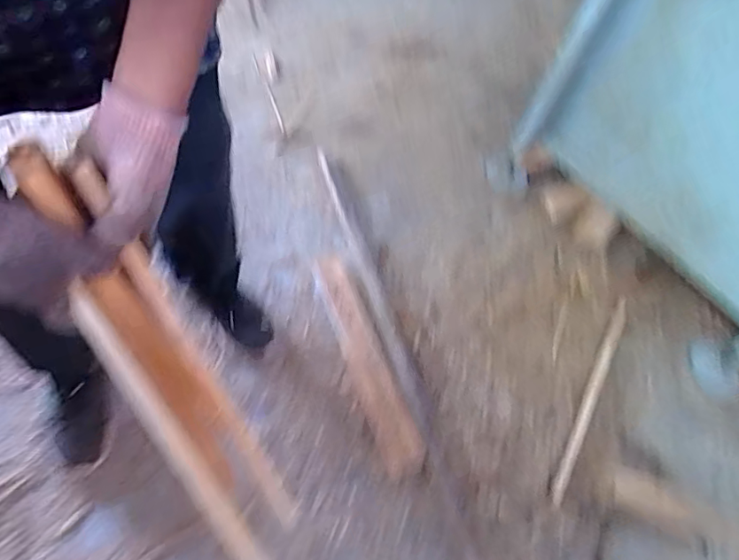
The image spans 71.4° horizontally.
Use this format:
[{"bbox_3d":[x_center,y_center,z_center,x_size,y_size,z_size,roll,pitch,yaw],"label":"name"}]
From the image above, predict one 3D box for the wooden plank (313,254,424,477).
[{"bbox_3d":[-0.015,0.151,1.036,0.077,0.017,0.474,-15,62,-20],"label":"wooden plank"}]

